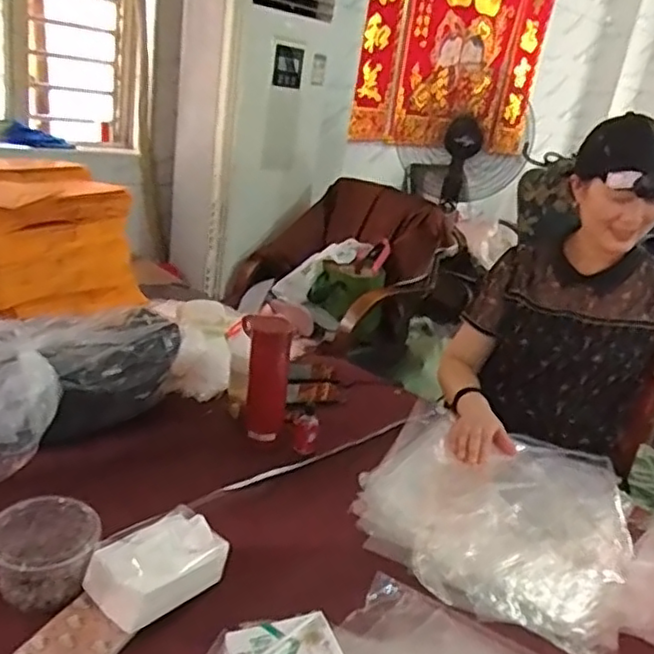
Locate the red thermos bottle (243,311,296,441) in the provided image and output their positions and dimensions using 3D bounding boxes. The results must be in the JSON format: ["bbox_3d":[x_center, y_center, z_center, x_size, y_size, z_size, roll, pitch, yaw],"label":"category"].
[{"bbox_3d":[-0.100,0.083,1.034,0.076,0.195,0.056,8,20,-3],"label":"red thermos bottle"}]

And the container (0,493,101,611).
[{"bbox_3d":[-0.318,0.250,0.721,0.114,0.068,0.101,-2,23,-26],"label":"container"}]

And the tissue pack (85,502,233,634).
[{"bbox_3d":[-0.192,0.272,0.737,0.088,0.076,0.138,21,24,31],"label":"tissue pack"}]

